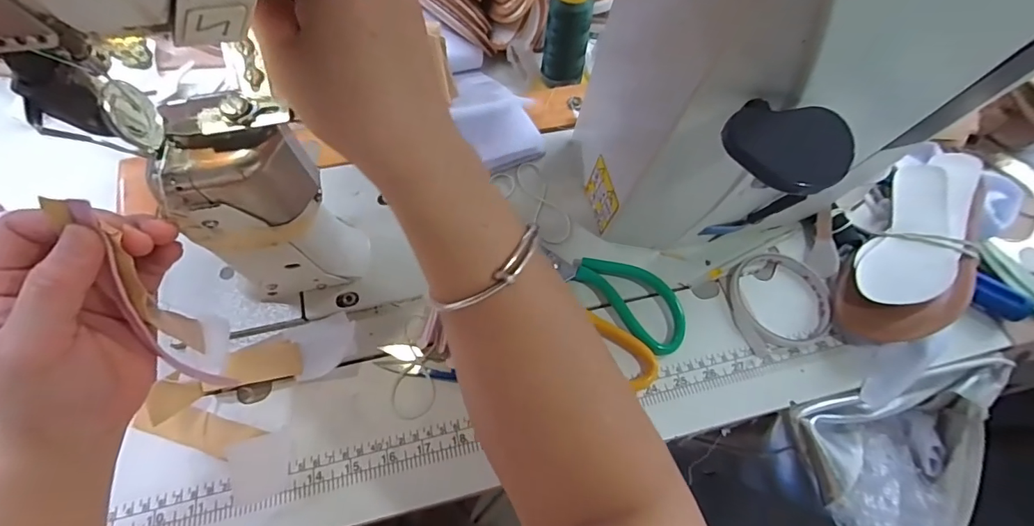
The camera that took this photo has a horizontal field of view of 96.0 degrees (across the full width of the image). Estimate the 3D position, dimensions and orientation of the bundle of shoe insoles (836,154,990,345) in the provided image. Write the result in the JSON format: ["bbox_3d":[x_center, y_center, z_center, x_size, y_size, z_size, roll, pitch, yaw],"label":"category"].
[{"bbox_3d":[0.350,-0.018,0.408,0.072,0.057,0.211,35,66,14],"label":"bundle of shoe insoles"}]

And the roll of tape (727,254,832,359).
[{"bbox_3d":[0.227,0.029,0.404,0.090,0.010,0.085,1,63,-3],"label":"roll of tape"}]

